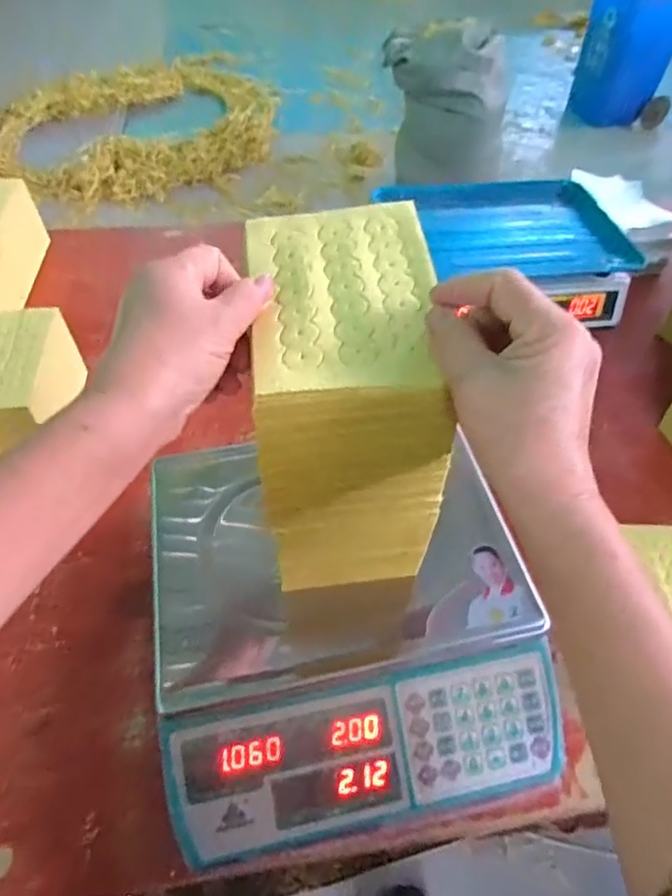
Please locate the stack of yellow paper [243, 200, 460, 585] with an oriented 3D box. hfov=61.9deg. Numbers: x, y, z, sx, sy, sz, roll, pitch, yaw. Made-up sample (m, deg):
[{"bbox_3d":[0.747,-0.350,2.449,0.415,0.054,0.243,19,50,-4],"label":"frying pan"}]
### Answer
[{"bbox_3d":[0.004,-0.030,0.408,0.110,0.204,0.168,-5,52,-6],"label":"stack of yellow paper"}]

